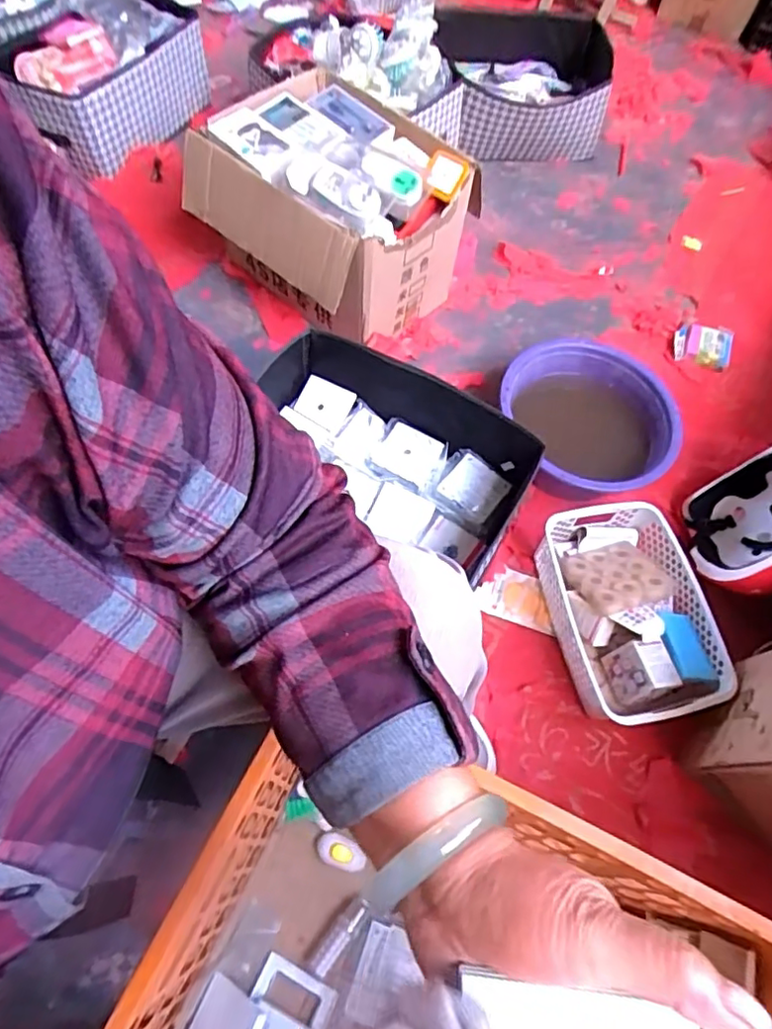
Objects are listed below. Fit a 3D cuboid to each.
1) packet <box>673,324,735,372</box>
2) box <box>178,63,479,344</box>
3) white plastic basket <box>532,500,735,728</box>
[{"bbox_3d":[0.622,-0.334,1.143,0.104,0.025,0.107,20,62,6],"label":"packet"},{"bbox_3d":[-0.109,-0.555,1.084,0.354,0.296,0.434,-39,71,-22],"label":"box"},{"bbox_3d":[0.346,0.136,0.832,0.209,0.086,0.306,-2,62,-5],"label":"white plastic basket"}]

